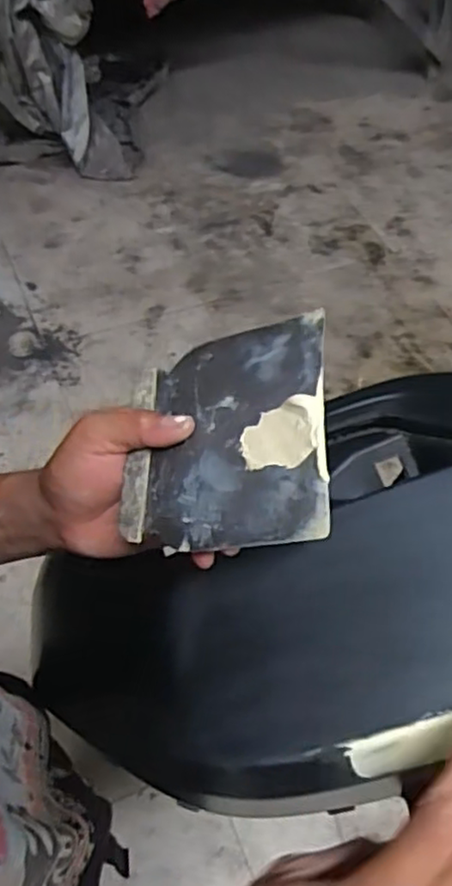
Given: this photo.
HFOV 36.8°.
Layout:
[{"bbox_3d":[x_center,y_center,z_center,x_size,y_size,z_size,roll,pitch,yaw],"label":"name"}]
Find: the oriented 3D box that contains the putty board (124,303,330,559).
[{"bbox_3d":[-0.002,-0.002,0.344,0.111,0.005,0.113,-11,64,29],"label":"putty board"}]

